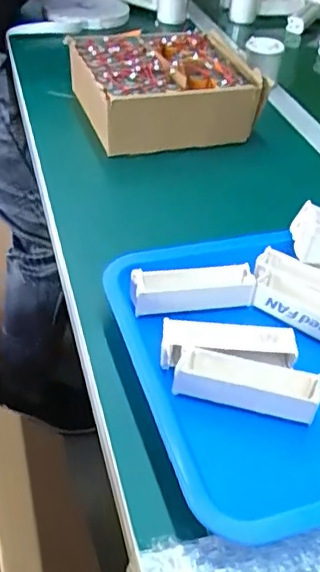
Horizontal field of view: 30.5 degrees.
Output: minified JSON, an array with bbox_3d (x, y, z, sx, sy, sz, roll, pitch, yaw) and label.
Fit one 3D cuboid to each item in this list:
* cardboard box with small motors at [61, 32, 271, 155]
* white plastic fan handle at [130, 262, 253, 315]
[{"bbox_3d":[0.004,-0.258,0.764,0.215,0.079,0.198,-9,43,-16],"label":"cardboard box with small motors"},{"bbox_3d":[0.027,0.002,0.492,0.102,0.027,0.026,-6,42,-12],"label":"white plastic fan handle"}]

